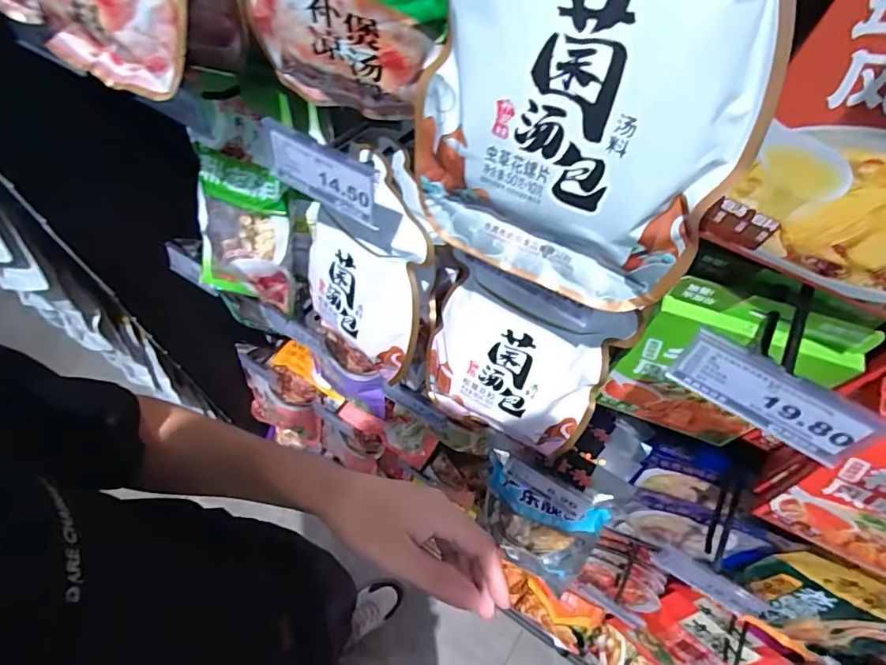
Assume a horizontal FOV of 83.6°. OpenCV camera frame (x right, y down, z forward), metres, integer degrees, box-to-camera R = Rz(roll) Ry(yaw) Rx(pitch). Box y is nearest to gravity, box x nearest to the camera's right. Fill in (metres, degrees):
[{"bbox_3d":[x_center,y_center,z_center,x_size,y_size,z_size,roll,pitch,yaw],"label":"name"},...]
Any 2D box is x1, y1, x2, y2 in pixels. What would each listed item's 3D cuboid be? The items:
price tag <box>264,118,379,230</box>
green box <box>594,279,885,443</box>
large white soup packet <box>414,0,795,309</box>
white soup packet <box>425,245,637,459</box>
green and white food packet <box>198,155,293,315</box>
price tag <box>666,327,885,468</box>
[{"bbox_3d":[-0.088,-0.115,0.362,0.096,0.048,0.006,27,52,15],"label":"price tag"},{"bbox_3d":[0.226,0.037,0.426,0.141,0.199,0.025,14,60,6],"label":"green box"},{"bbox_3d":[0.062,-0.116,0.230,0.159,0.222,0.022,27,45,15],"label":"large white soup packet"},{"bbox_3d":[0.062,0.028,0.452,0.158,0.170,0.068,24,62,12],"label":"white soup packet"},{"bbox_3d":[-0.219,-0.100,0.531,0.133,0.173,0.047,24,31,9],"label":"green and white food packet"},{"bbox_3d":[0.182,0.037,0.278,0.098,0.043,0.012,33,64,16],"label":"price tag"}]

